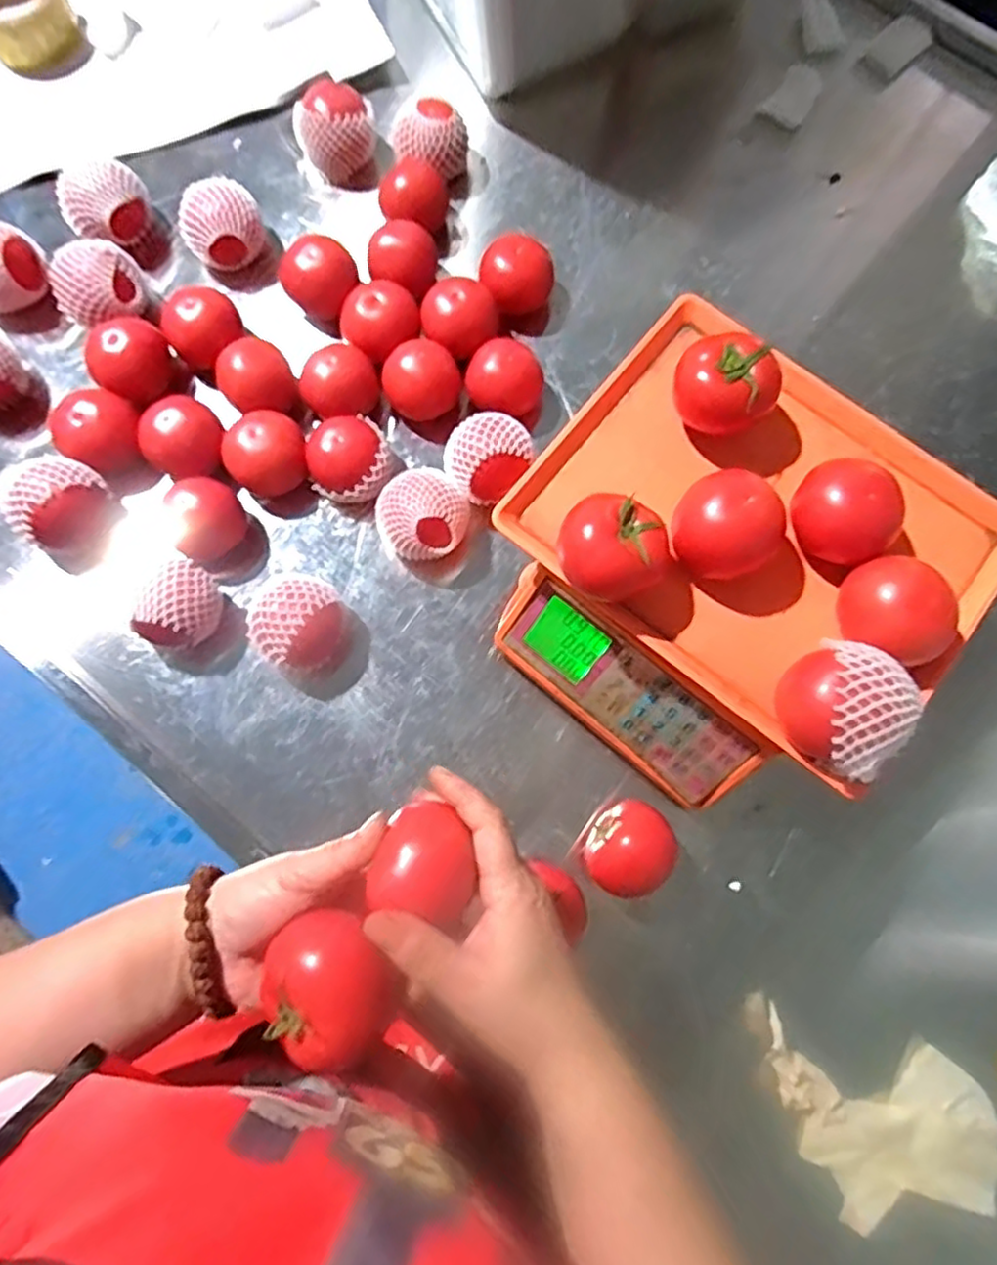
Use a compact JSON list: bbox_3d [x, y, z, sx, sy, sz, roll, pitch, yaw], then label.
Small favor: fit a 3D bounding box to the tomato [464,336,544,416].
[{"bbox_3d":[0.006,-0.218,0.604,0.068,0.048,0.063,5,77,0],"label":"tomato"}]

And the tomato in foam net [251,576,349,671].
[{"bbox_3d":[-0.157,-0.006,0.539,0.072,0.061,0.060,-42,81,-10],"label":"tomato in foam net"}]

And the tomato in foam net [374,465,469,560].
[{"bbox_3d":[-0.063,-0.094,0.562,0.076,0.060,0.076,-40,81,-10],"label":"tomato in foam net"}]

